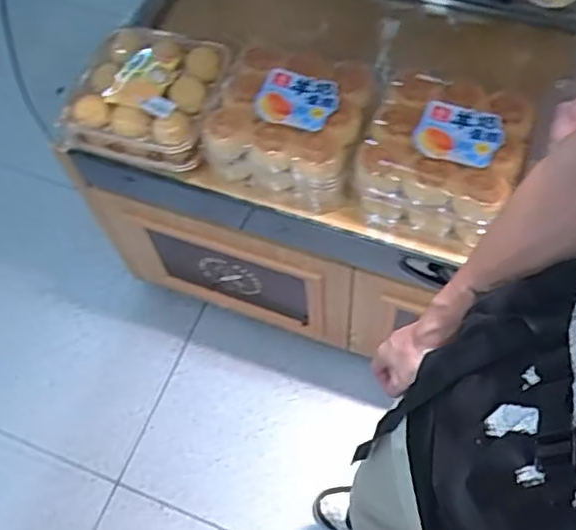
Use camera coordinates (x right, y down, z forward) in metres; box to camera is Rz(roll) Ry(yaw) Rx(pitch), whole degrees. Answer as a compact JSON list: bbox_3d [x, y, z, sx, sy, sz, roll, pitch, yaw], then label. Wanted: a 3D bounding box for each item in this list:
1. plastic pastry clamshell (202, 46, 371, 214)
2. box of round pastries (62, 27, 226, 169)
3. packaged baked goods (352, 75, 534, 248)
[{"bbox_3d":[0.001,-0.207,0.902,0.198,0.110,0.200,13,64,10],"label":"plastic pastry clamshell"},{"bbox_3d":[-0.207,-0.254,0.930,0.200,0.078,0.190,12,64,10],"label":"box of round pastries"},{"bbox_3d":[0.213,-0.146,0.877,0.199,0.119,0.203,16,65,12],"label":"packaged baked goods"}]

